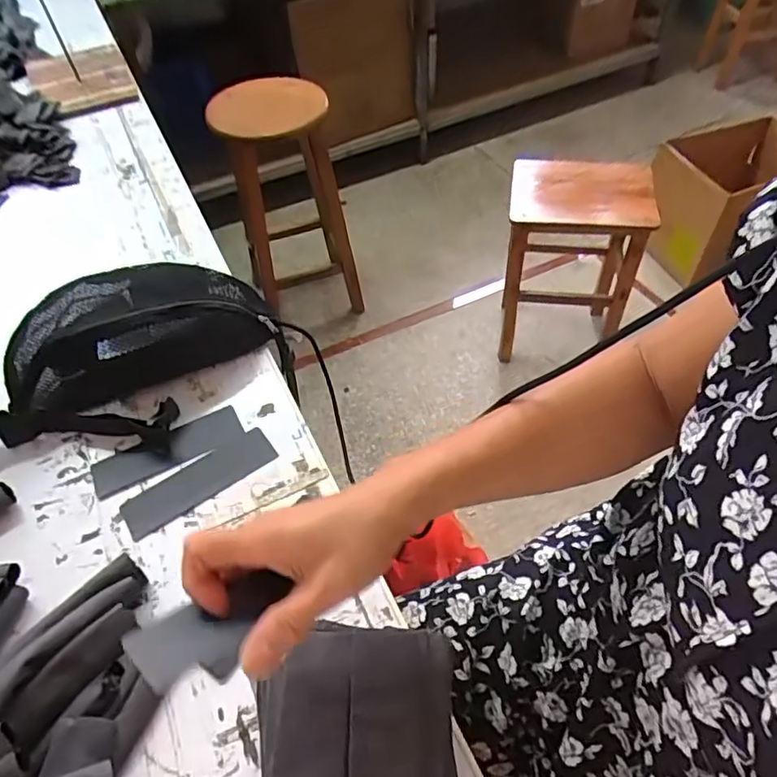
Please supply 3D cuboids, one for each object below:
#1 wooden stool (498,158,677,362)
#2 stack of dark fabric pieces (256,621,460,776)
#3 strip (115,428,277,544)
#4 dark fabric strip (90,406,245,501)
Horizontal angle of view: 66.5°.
[{"bbox_3d":[0.474,-0.321,1.514,0.353,0.423,0.266,5,51,8],"label":"wooden stool"},{"bbox_3d":[-0.021,0.249,0.385,0.135,0.069,0.164,-5,51,-1],"label":"stack of dark fabric pieces"},{"bbox_3d":[-0.182,0.088,0.572,0.146,0.004,0.050,-28,54,-21],"label":"strip"},{"bbox_3d":[-0.221,0.061,0.596,0.146,0.005,0.047,-26,54,-17],"label":"dark fabric strip"}]

